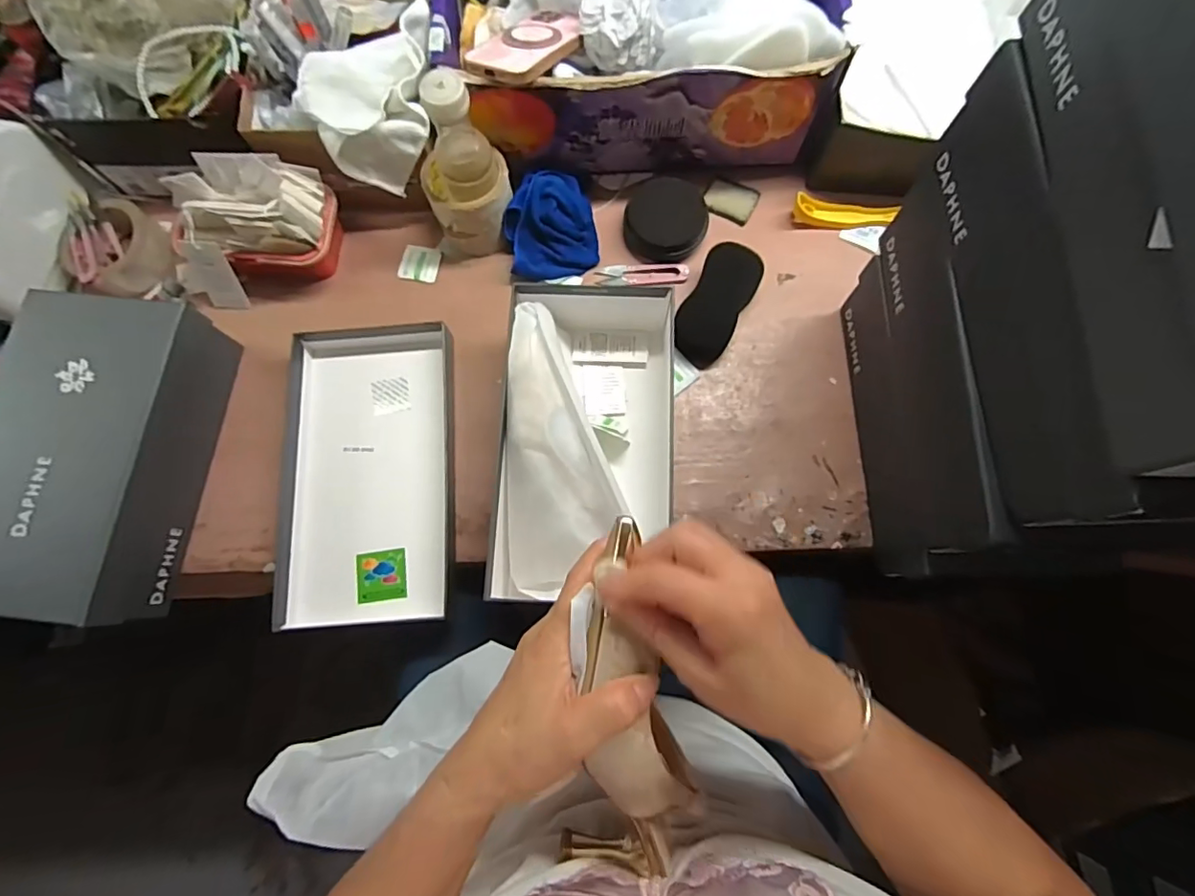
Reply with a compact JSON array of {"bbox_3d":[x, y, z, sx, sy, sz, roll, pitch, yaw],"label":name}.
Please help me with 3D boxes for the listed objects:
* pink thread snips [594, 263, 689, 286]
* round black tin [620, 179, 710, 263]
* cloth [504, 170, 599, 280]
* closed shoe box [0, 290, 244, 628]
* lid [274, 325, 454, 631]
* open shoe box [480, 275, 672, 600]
[{"bbox_3d":[0.051,-0.199,0.618,0.101,0.009,0.028,-1,77,1],"label":"pink thread snips"},{"bbox_3d":[0.077,-0.256,0.619,0.090,0.034,0.092,0,77,1],"label":"round black tin"},{"bbox_3d":[-0.053,-0.247,0.606,0.101,0.055,0.103,-13,77,-2],"label":"cloth"},{"bbox_3d":[-0.484,0.008,0.527,0.150,0.101,0.290,5,77,2],"label":"closed shoe box"},{"bbox_3d":[-0.229,0.020,0.559,0.167,0.040,0.310,-5,76,0],"label":"lid"},{"bbox_3d":[-0.004,-0.023,0.534,0.164,0.092,0.330,4,77,2],"label":"open shoe box"}]

